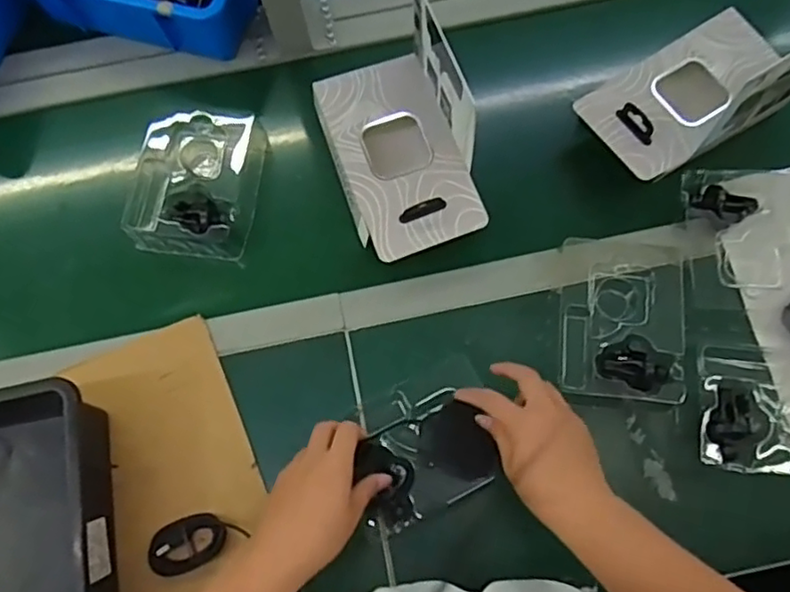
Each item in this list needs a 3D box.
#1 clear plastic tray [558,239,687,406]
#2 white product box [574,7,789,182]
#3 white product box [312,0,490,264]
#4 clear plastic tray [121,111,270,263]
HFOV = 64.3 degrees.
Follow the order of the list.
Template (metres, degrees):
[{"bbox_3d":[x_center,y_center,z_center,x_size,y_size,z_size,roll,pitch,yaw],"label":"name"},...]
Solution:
[{"bbox_3d":[0.222,0.021,0.620,0.113,0.034,0.158,6,73,4],"label":"clear plastic tray"},{"bbox_3d":[0.308,-0.217,0.650,0.207,0.164,0.122,-31,74,-7],"label":"white product box"},{"bbox_3d":[0.010,-0.165,0.662,0.156,0.087,0.241,-20,73,-4],"label":"white product box"},{"bbox_3d":[-0.216,-0.126,0.694,0.124,0.046,0.158,9,73,5],"label":"clear plastic tray"}]

